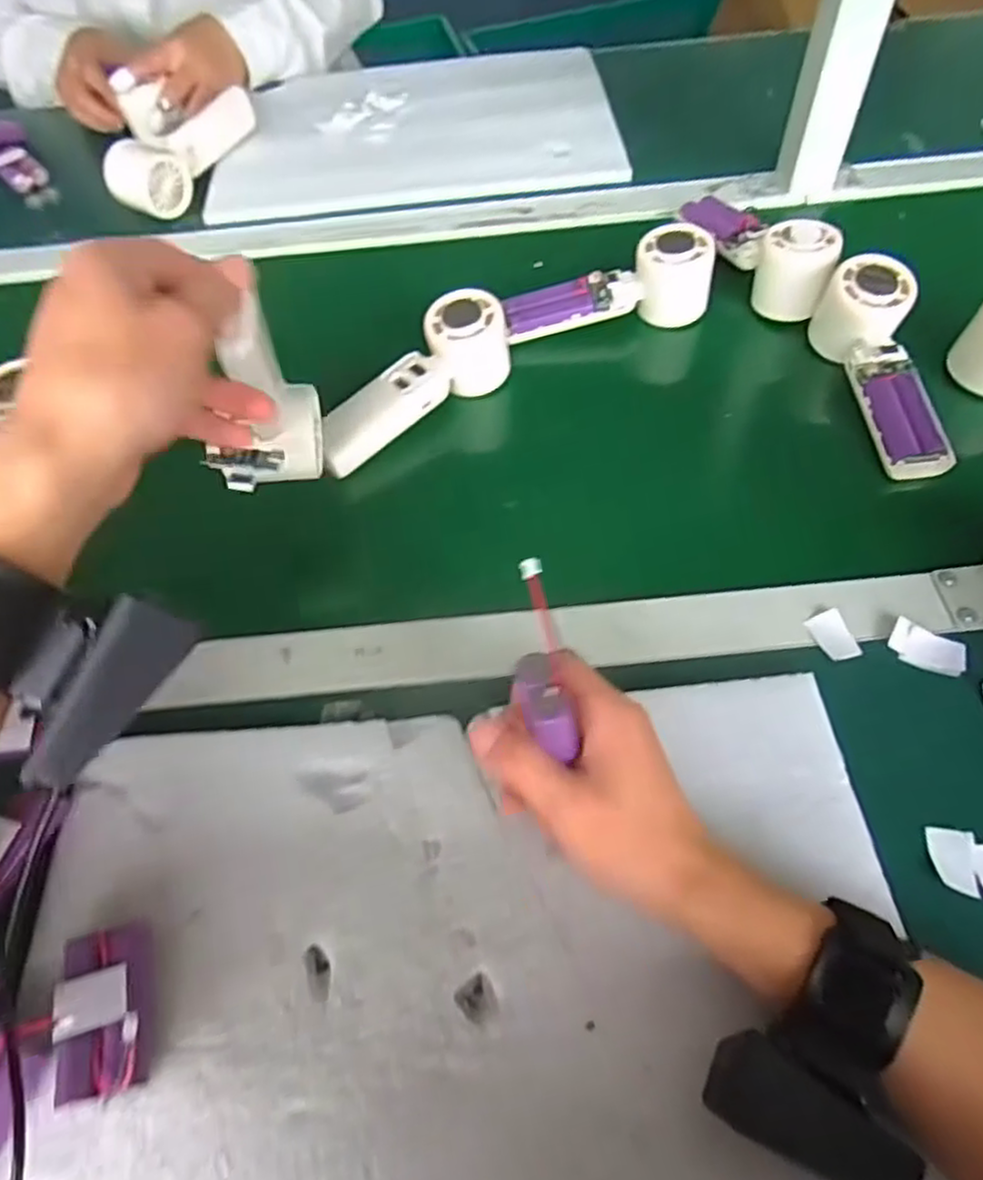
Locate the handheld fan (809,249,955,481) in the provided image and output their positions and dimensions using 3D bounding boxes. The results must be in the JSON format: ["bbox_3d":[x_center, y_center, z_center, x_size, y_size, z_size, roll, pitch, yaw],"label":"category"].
[{"bbox_3d":[0.275,-0.152,0.503,0.050,0.055,0.166,-8,66,-1],"label":"handheld fan"}]

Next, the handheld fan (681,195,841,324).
[{"bbox_3d":[0.215,-0.283,0.586,0.053,0.059,0.162,-23,54,-7],"label":"handheld fan"}]

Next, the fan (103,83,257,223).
[{"bbox_3d":[-0.301,-0.433,0.703,0.059,0.050,0.167,22,69,12],"label":"fan"}]

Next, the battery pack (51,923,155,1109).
[{"bbox_3d":[-0.171,0.184,0.315,0.036,0.018,0.064,-13,66,-3],"label":"battery pack"}]

